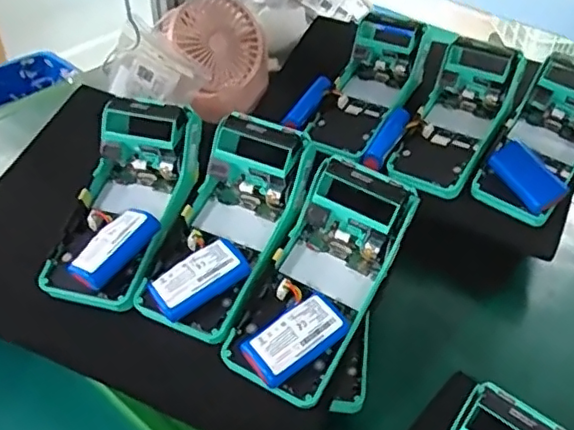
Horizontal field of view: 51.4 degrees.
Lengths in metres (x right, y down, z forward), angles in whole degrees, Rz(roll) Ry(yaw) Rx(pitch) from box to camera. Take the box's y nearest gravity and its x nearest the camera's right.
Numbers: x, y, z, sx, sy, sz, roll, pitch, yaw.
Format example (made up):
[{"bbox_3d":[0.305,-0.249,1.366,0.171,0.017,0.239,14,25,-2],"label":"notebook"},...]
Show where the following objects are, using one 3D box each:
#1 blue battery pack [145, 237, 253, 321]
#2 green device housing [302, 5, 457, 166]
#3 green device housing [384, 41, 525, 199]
[{"bbox_3d":[-0.061,0.042,0.422,0.068,0.019,0.035,-27,50,-30],"label":"blue battery pack"},{"bbox_3d":[0.095,-0.143,0.651,0.092,0.068,0.182,29,77,27],"label":"green device housing"},{"bbox_3d":[0.169,-0.091,0.596,0.077,0.057,0.181,25,71,23],"label":"green device housing"}]

